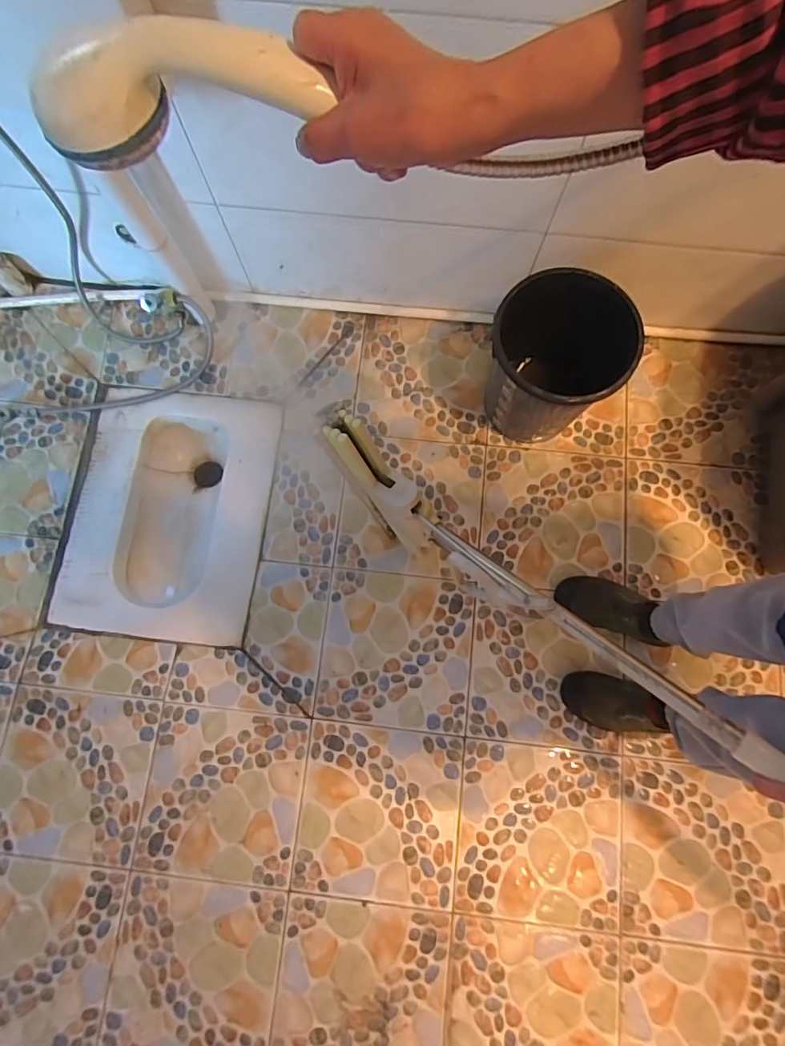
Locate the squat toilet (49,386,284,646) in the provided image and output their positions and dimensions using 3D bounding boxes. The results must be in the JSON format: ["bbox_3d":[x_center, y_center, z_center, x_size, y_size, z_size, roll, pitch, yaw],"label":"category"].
[{"bbox_3d":[-0.492,-0.016,1.113,0.420,0.163,0.555,5,81,3],"label":"squat toilet"}]

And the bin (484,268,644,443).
[{"bbox_3d":[0.280,-0.270,0.918,0.202,0.265,0.204,1,77,1],"label":"bin"}]

